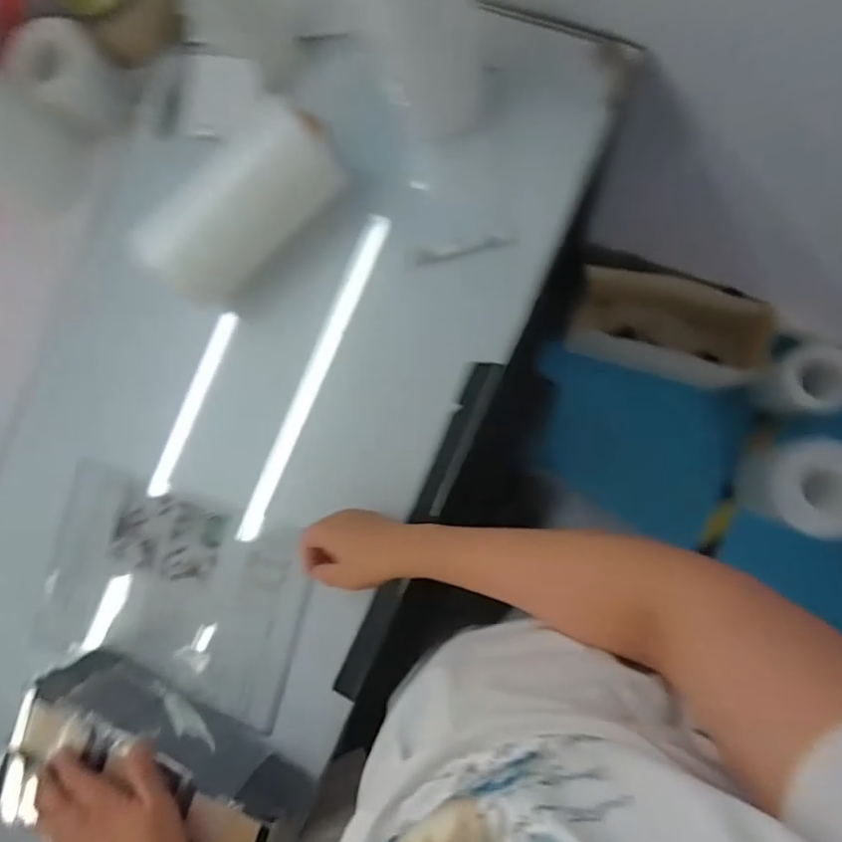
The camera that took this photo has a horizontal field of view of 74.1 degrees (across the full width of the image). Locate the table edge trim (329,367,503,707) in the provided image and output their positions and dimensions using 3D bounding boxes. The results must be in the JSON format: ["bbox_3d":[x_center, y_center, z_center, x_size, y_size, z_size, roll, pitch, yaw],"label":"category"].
[{"bbox_3d":[-0.004,0.112,0.566,0.027,0.013,0.365,24,94,7],"label":"table edge trim"}]

